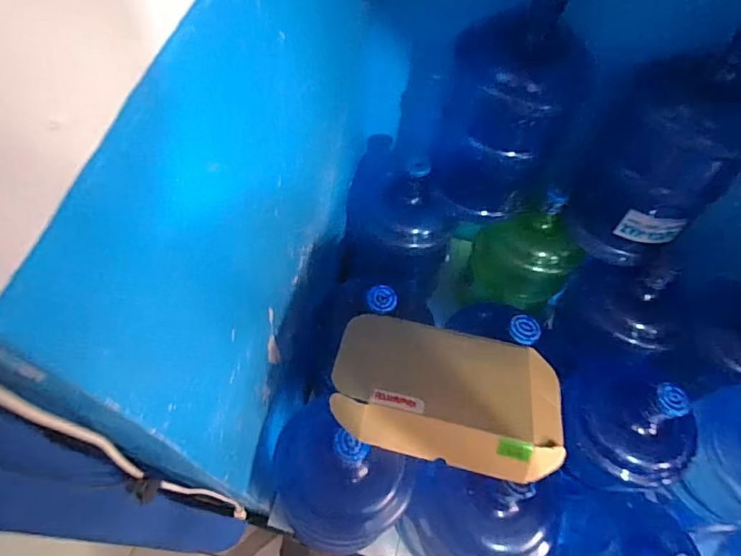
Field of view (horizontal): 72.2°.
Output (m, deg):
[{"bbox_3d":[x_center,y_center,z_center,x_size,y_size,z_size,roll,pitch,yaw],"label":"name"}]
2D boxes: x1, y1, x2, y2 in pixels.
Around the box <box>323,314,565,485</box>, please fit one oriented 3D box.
[{"bbox_3d":[0.126,0.183,0.810,0.369,0.081,0.213,12,61,3],"label":"box"}]

